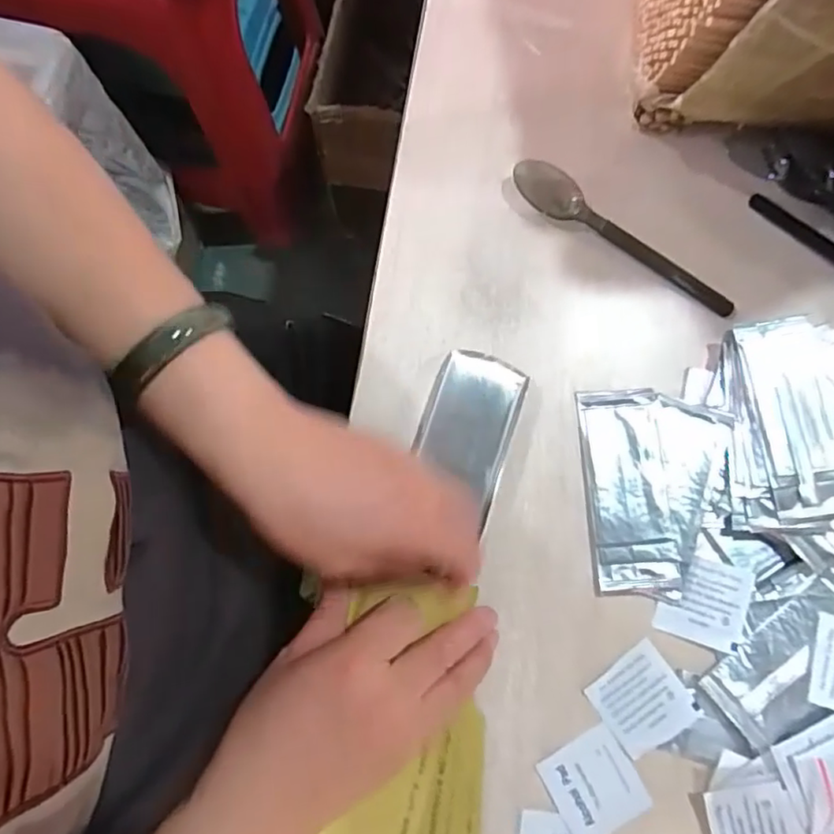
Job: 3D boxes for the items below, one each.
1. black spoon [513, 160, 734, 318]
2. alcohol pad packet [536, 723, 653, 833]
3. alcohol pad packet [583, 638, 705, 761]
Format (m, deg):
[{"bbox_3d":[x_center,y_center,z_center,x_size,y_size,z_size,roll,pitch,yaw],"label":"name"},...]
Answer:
[{"bbox_3d":[0.137,-0.120,0.390,0.167,0.013,0.027,32,80,4],"label":"black spoon"},{"bbox_3d":[0.102,0.212,0.338,0.048,0.004,0.052,-29,82,-7],"label":"alcohol pad packet"},{"bbox_3d":[0.134,0.168,0.347,0.050,0.004,0.051,-35,83,-8],"label":"alcohol pad packet"}]

